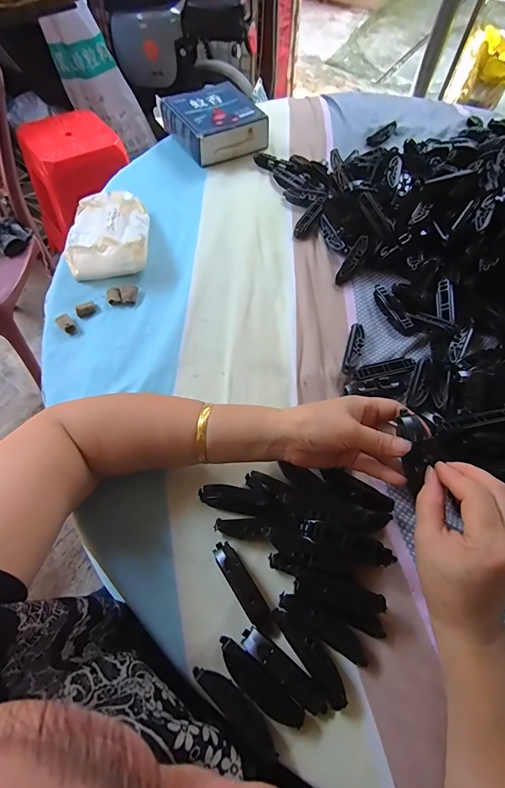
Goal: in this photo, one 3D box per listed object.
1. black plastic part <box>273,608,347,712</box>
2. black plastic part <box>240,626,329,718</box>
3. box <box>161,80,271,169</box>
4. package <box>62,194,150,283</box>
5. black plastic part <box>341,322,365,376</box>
[{"bbox_3d":[0.048,0.212,0.307,0.020,0.015,0.079,-31,67,-20],"label":"black plastic part"},{"bbox_3d":[0.025,0.220,0.298,0.080,0.010,0.018,37,64,16],"label":"black plastic part"},{"bbox_3d":[-0.063,-0.474,0.656,0.145,0.047,0.154,-31,67,-19],"label":"box"},{"bbox_3d":[-0.197,-0.224,0.510,0.107,0.037,0.147,-6,61,-7],"label":"package"},{"bbox_3d":[0.123,-0.053,0.452,0.022,0.015,0.076,18,61,7],"label":"black plastic part"}]

